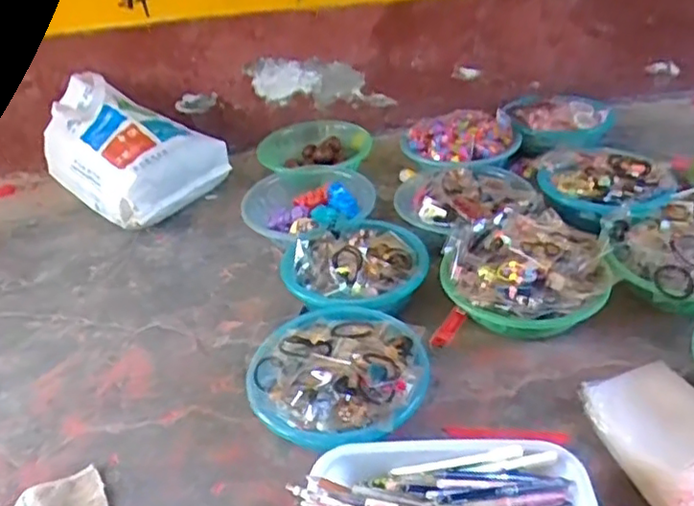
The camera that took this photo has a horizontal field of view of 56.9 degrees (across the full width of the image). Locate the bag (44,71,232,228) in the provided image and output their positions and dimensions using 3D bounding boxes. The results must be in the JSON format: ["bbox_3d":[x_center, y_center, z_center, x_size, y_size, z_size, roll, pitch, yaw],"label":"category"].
[{"bbox_3d":[-0.465,-0.232,1.373,0.344,0.206,0.263,23,44,34],"label":"bag"}]

